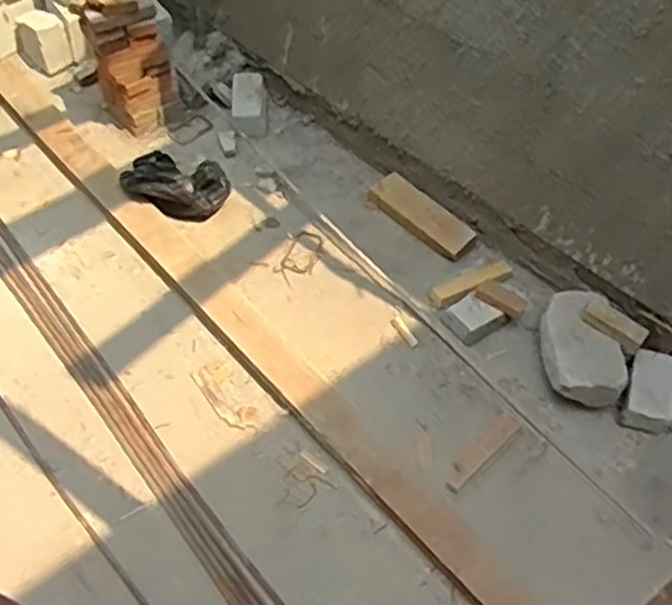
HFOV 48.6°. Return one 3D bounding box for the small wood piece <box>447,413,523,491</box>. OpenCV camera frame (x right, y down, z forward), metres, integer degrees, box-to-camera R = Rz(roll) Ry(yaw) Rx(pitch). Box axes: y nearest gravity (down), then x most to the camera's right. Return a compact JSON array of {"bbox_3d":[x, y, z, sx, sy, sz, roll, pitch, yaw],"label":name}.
[{"bbox_3d":[0.329,0.331,1.673,0.223,0.023,0.051,-37,62,-27],"label":"small wood piece"}]

